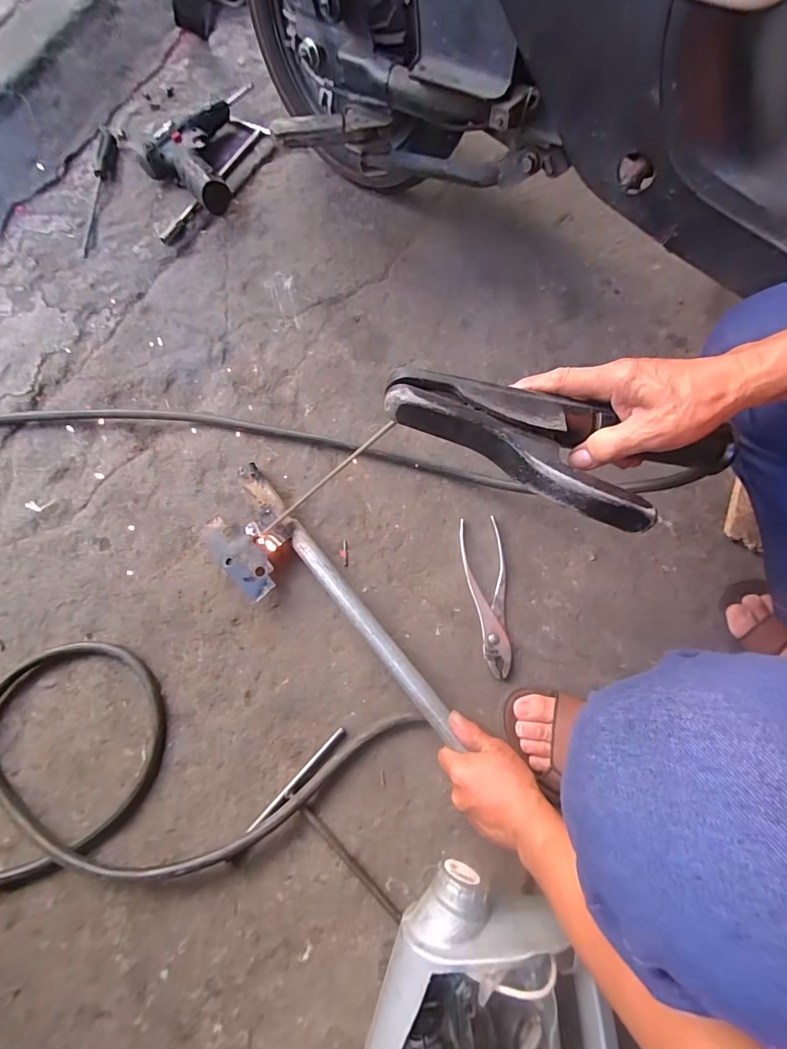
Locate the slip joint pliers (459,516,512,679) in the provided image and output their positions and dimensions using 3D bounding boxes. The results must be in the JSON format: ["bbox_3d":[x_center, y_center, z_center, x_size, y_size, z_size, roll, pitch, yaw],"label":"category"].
[{"bbox_3d":[0.115,0.086,0.543,0.051,0.015,0.190,-3,75,-2],"label":"slip joint pliers"}]

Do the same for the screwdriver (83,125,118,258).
[{"bbox_3d":[-0.478,-0.547,0.720,0.026,0.019,0.259,-2,75,-2],"label":"screwdriver"}]

